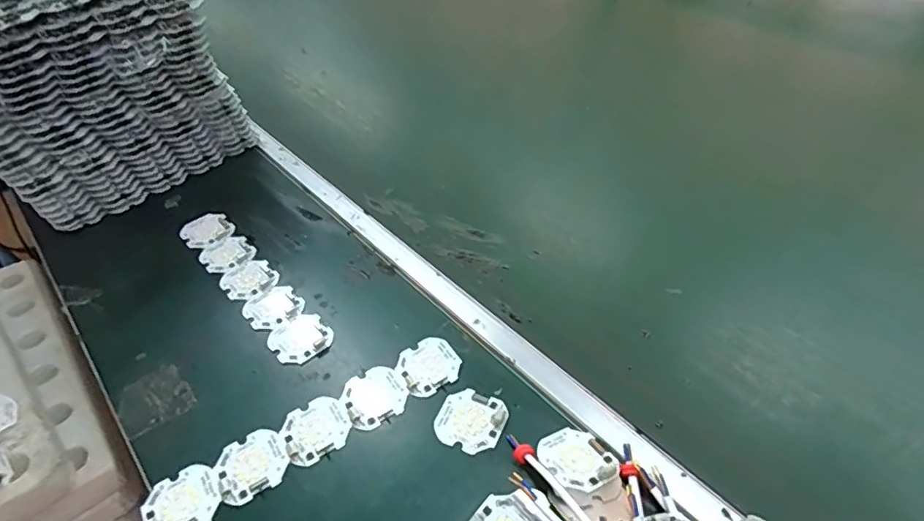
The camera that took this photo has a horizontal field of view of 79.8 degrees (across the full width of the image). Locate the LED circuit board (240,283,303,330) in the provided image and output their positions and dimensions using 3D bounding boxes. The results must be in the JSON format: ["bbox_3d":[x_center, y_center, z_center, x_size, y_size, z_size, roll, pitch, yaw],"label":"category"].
[{"bbox_3d":[-0.167,0.041,0.489,0.046,0.004,0.047,-34,52,-28],"label":"LED circuit board"}]

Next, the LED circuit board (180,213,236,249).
[{"bbox_3d":[-0.261,-0.031,0.567,0.047,0.010,0.043,-35,52,-29],"label":"LED circuit board"}]

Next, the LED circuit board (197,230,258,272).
[{"bbox_3d":[-0.230,-0.008,0.543,0.048,0.004,0.049,30,53,30],"label":"LED circuit board"}]

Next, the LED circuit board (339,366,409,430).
[{"bbox_3d":[-0.066,0.101,0.419,0.047,0.004,0.045,-25,48,-21],"label":"LED circuit board"}]

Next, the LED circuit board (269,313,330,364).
[{"bbox_3d":[-0.135,0.065,0.461,0.046,0.004,0.046,-34,52,-29],"label":"LED circuit board"}]

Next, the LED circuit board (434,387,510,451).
[{"bbox_3d":[0.007,0.116,0.401,0.049,0.004,0.045,18,47,21],"label":"LED circuit board"}]

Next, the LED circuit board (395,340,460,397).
[{"bbox_3d":[-0.026,0.082,0.436,0.047,0.004,0.045,-25,48,-21],"label":"LED circuit board"}]

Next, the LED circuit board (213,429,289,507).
[{"bbox_3d":[-0.146,0.141,0.382,0.046,0.004,0.044,-23,47,-20],"label":"LED circuit board"}]

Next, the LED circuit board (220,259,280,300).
[{"bbox_3d":[-0.197,0.017,0.514,0.047,0.004,0.046,33,54,32],"label":"LED circuit board"}]

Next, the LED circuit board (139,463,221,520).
[{"bbox_3d":[-0.186,0.161,0.367,0.047,0.006,0.045,-27,51,-23],"label":"LED circuit board"}]

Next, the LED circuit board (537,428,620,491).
[{"bbox_3d":[0.077,0.133,0.370,0.047,0.004,0.046,-13,35,-25],"label":"LED circuit board"}]

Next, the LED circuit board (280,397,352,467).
[{"bbox_3d":[-0.106,0.121,0.401,0.046,0.004,0.045,-23,47,-20],"label":"LED circuit board"}]

